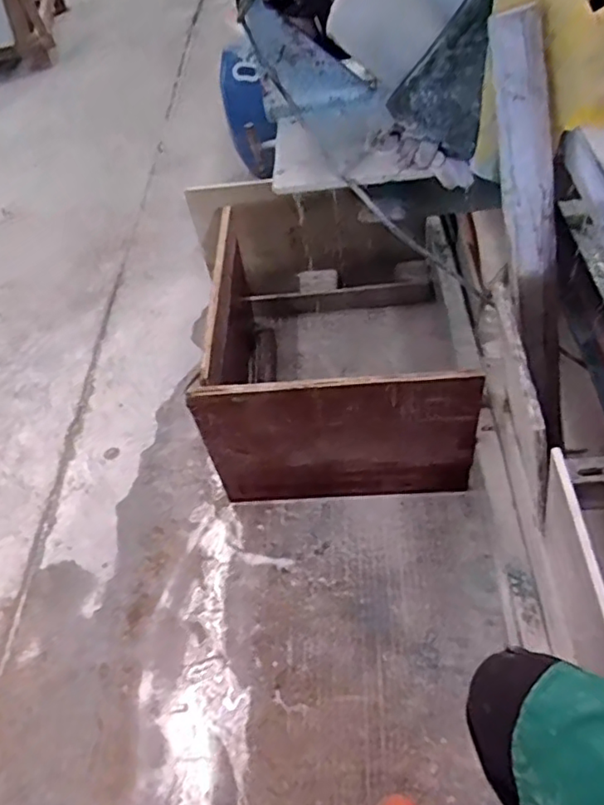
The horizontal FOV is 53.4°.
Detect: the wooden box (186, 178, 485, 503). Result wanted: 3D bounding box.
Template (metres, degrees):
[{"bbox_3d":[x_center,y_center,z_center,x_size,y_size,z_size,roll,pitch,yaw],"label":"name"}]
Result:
[{"bbox_3d":[0.061,-0.190,1.551,0.656,0.442,0.780,-5,49,5],"label":"wooden box"}]

